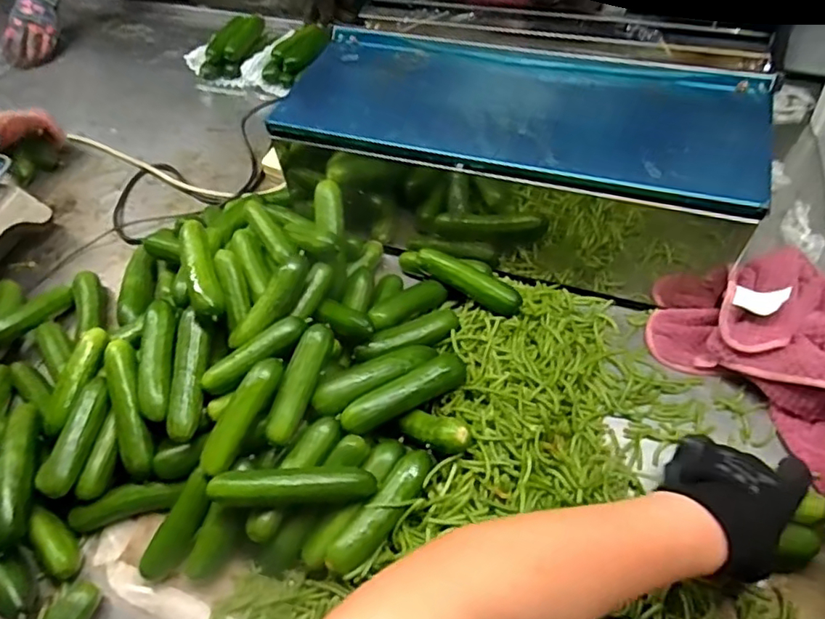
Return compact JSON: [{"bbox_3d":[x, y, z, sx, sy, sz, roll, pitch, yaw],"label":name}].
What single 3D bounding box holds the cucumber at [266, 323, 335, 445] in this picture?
[{"bbox_3d":[-0.102,0.066,0.519,0.029,0.023,0.111,14,70,15],"label":"cucumber"}]

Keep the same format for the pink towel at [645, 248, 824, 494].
[{"bbox_3d":[0.363,0.040,0.538,0.174,0.084,0.251,-24,56,-12],"label":"pink towel"}]

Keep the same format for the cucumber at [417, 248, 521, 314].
[{"bbox_3d":[0.063,-0.031,0.622,0.120,0.028,0.029,28,61,23],"label":"cucumber"}]

